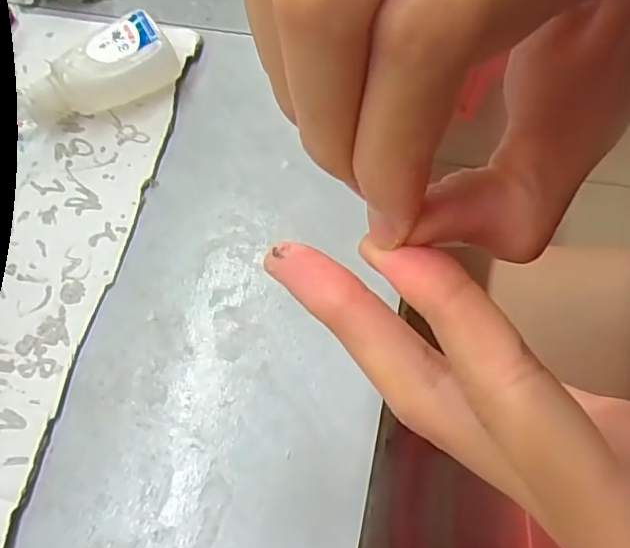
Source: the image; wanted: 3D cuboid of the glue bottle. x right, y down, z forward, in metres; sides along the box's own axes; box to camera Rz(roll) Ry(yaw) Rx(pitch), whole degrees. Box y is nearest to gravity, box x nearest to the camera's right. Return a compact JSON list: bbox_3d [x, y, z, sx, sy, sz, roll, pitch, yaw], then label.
[{"bbox_3d":[-0.093,-0.083,0.251,0.064,0.025,0.028,-38,69,-14],"label":"glue bottle"}]

